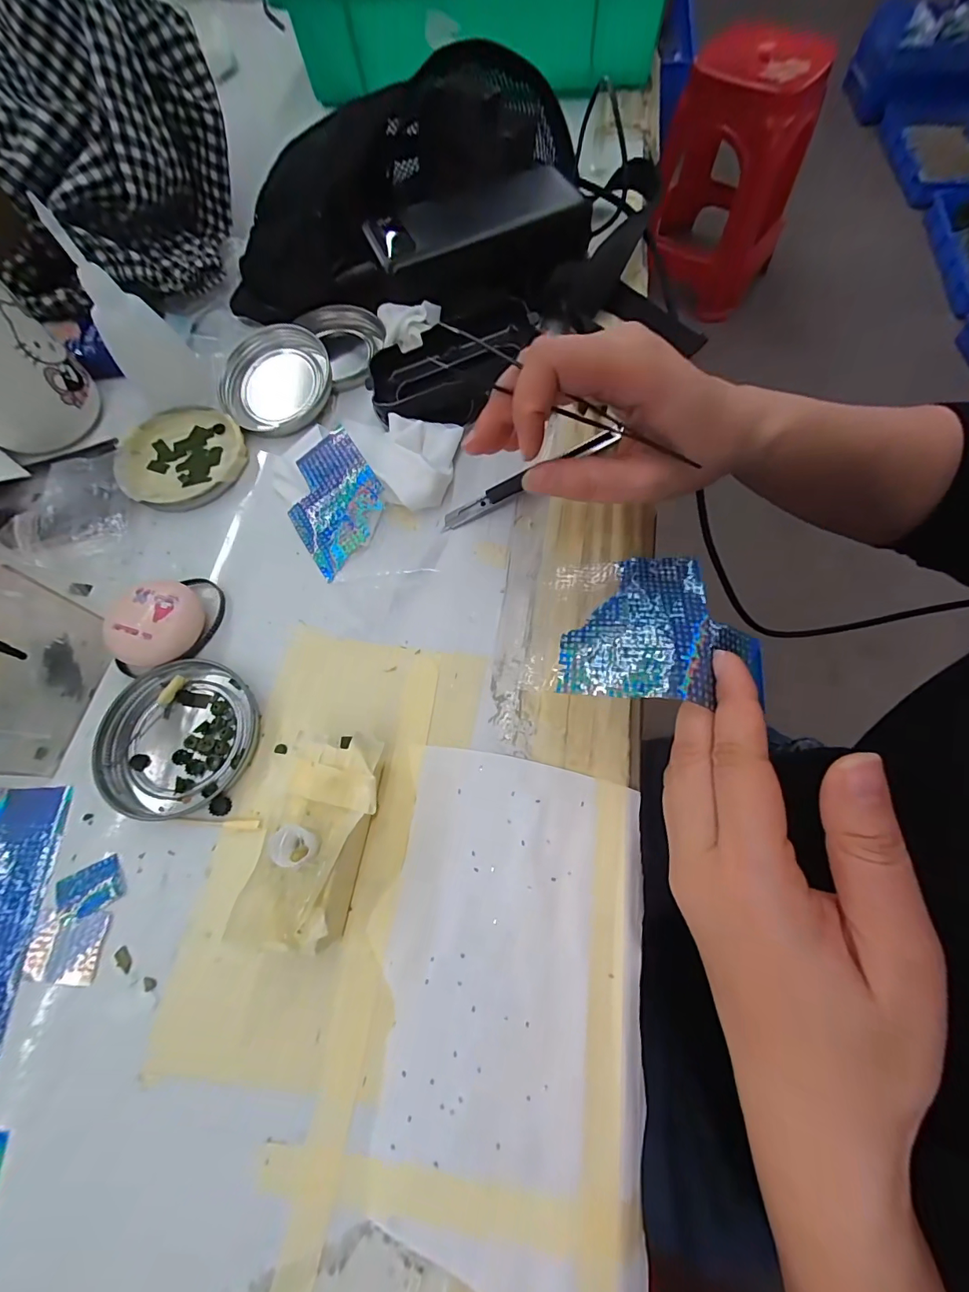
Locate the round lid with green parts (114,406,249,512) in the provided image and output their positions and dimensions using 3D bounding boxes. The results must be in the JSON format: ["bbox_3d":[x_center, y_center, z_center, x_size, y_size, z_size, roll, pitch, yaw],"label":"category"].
[{"bbox_3d":[-0.198,-0.124,0.296,0.078,0.007,0.078,0,70,1],"label":"round lid with green parts"}]

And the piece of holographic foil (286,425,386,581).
[{"bbox_3d":[-0.093,-0.090,0.276,0.059,0.004,0.082,-36,74,6],"label":"piece of holographic foil"}]

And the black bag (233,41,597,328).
[{"bbox_3d":[-0.053,-0.336,0.329,0.249,0.074,0.194,6,70,4],"label":"black bag"}]

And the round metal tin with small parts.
[{"bbox_3d":[-0.159,0.046,0.232,0.080,0.008,0.076,0,70,1],"label":"round metal tin with small parts"}]

